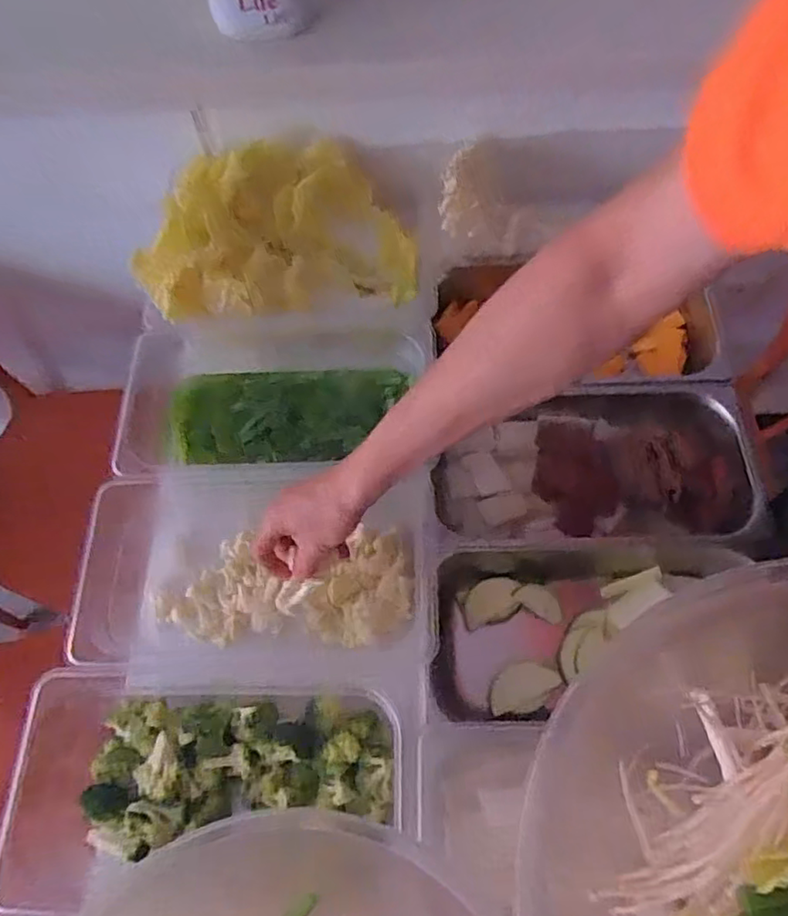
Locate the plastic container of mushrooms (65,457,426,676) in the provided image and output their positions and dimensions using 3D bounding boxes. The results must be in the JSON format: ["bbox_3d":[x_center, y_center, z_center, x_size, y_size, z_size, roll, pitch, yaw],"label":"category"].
[{"bbox_3d":[-0.134,0.117,0.614,0.325,0.125,0.184,0,65,1],"label":"plastic container of mushrooms"}]

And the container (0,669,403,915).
[{"bbox_3d":[-0.158,0.264,0.521,0.321,0.067,0.166,-6,65,-2],"label":"container"}]

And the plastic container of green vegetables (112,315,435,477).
[{"bbox_3d":[-0.128,-0.064,0.671,0.331,0.084,0.160,-10,65,-4],"label":"plastic container of green vegetables"}]

